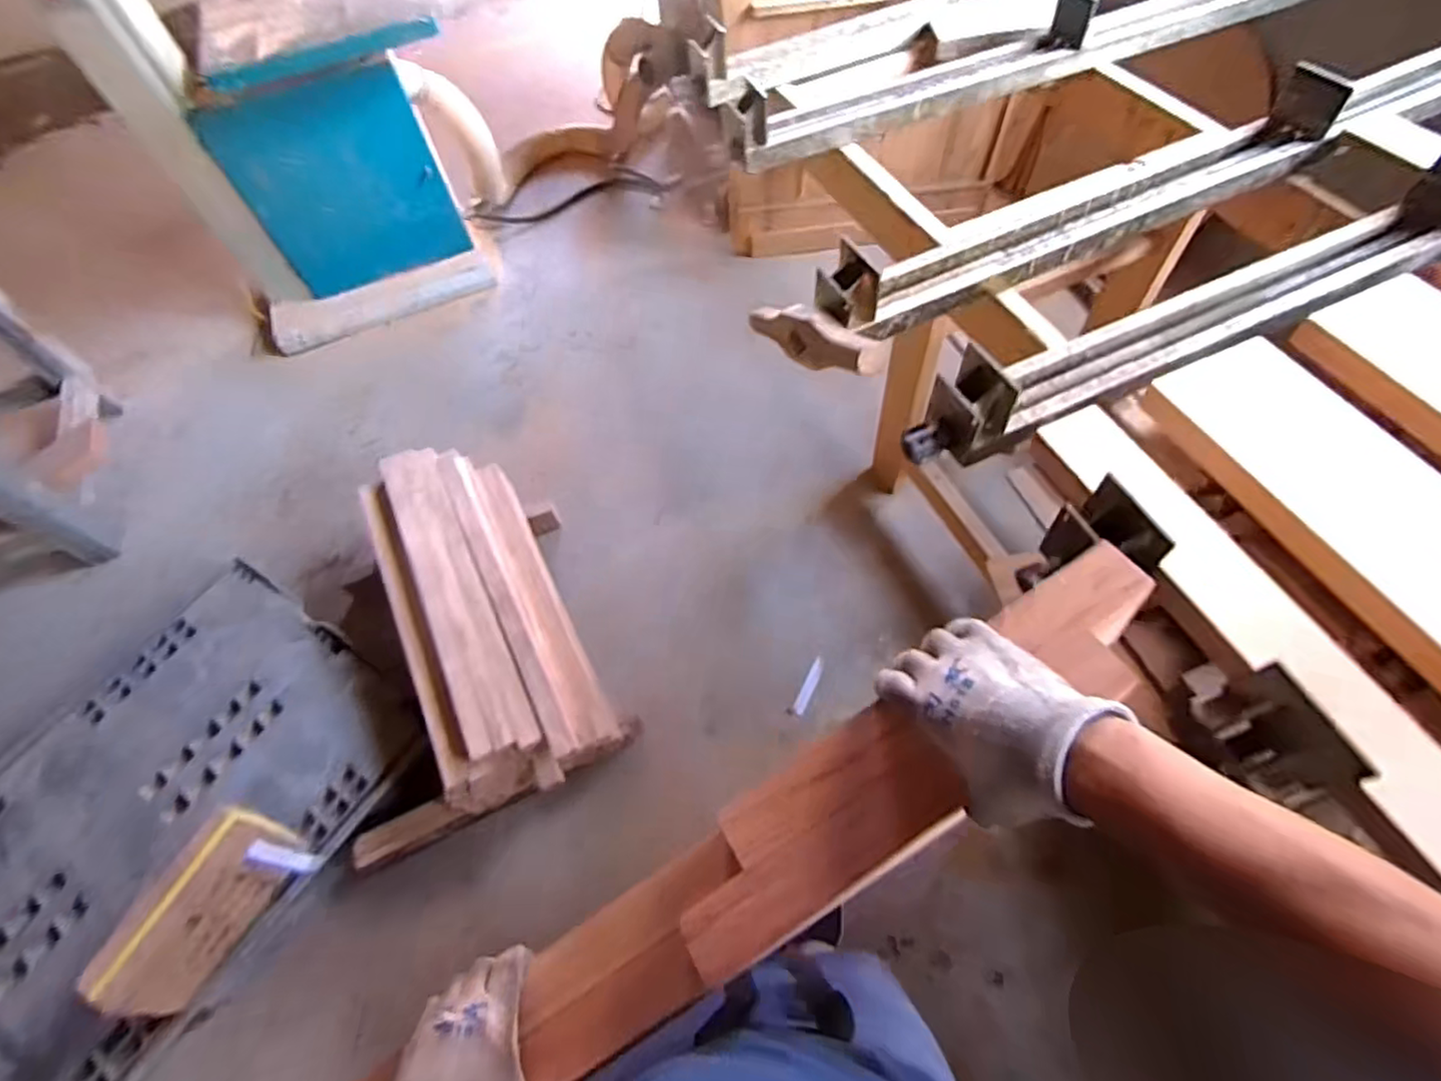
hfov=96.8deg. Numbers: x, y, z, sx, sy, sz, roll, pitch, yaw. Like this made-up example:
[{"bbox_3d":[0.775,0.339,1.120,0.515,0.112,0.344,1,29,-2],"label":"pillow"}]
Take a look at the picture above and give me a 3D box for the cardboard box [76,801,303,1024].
[{"bbox_3d":[-0.970,0.678,1.194,0.116,0.191,0.346,25,65,18],"label":"cardboard box"}]

